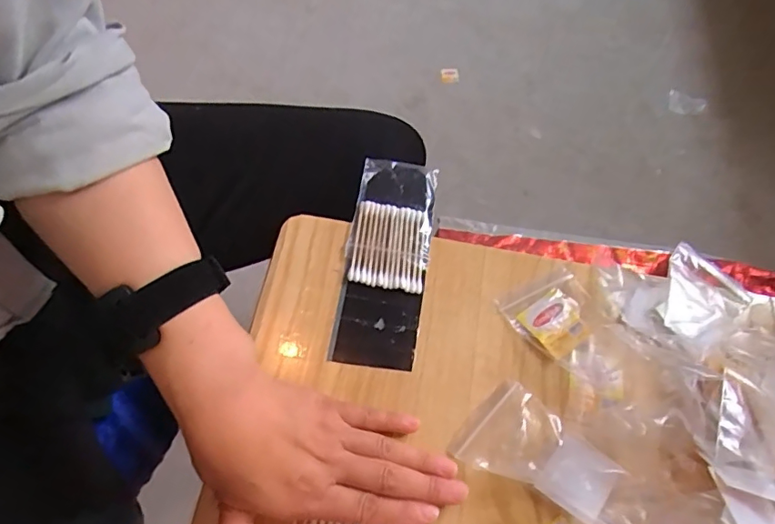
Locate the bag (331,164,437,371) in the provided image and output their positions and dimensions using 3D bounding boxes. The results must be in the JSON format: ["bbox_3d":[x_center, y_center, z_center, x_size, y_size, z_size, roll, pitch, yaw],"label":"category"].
[{"bbox_3d":[0.000,-0.007,0.397,0.062,0.006,0.178,8,63,1],"label":"bag"}]

